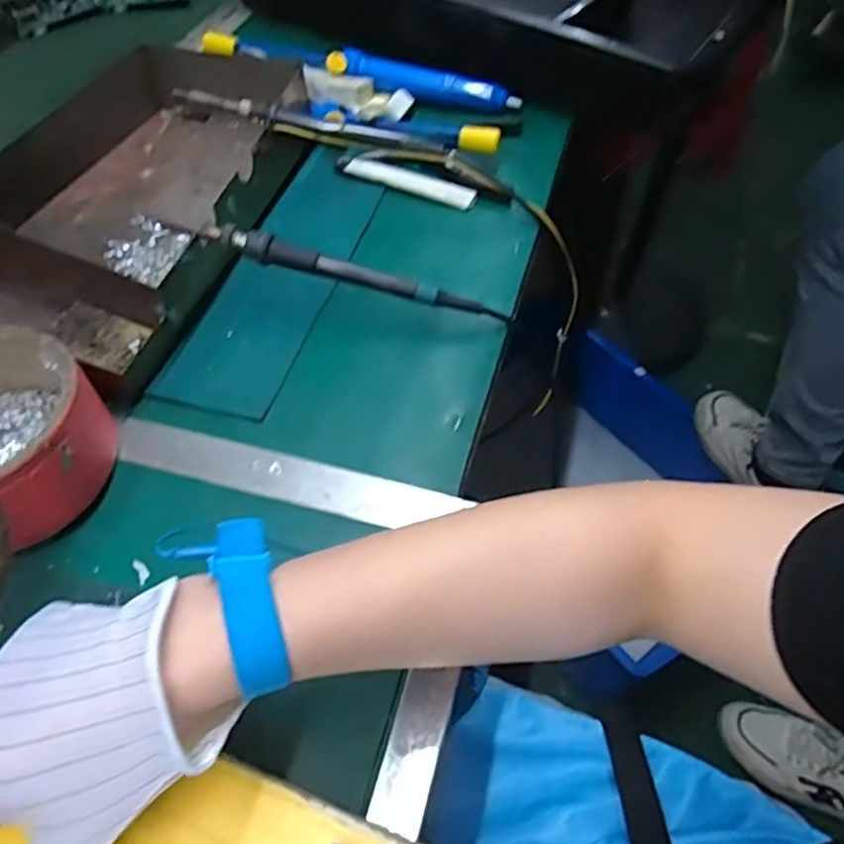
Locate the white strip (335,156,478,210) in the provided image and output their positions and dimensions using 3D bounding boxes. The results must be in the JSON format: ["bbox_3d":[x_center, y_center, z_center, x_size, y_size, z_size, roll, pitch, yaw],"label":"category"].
[{"bbox_3d":[-0.015,-0.208,0.584,0.130,0.013,0.017,19,57,15],"label":"white strip"}]

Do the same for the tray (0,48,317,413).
[{"bbox_3d":[-0.216,-0.176,0.526,0.190,0.072,0.334,14,55,12],"label":"tray"}]

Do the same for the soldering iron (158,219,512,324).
[{"bbox_3d":[-0.055,-0.105,0.471,0.235,0.015,0.014,16,55,-2],"label":"soldering iron"}]

